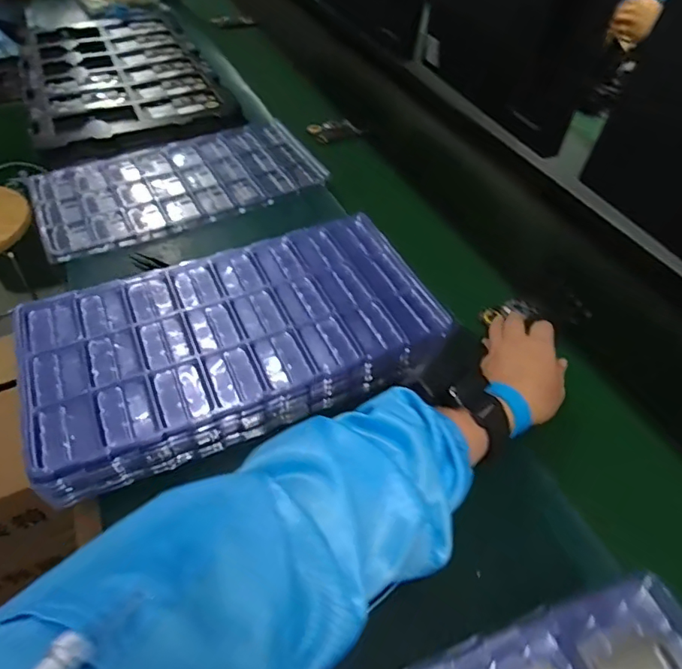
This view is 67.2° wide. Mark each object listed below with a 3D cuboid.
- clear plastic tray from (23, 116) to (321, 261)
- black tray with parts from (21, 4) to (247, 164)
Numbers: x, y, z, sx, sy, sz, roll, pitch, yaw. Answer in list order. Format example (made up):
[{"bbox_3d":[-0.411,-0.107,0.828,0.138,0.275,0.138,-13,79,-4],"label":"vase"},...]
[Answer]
[{"bbox_3d":[-0.225,-0.225,0.742,0.390,0.017,0.212,-24,53,-23],"label":"clear plastic tray"},{"bbox_3d":[-0.430,-0.518,1.000,0.334,0.045,0.654,-17,51,-18],"label":"black tray with parts"}]

